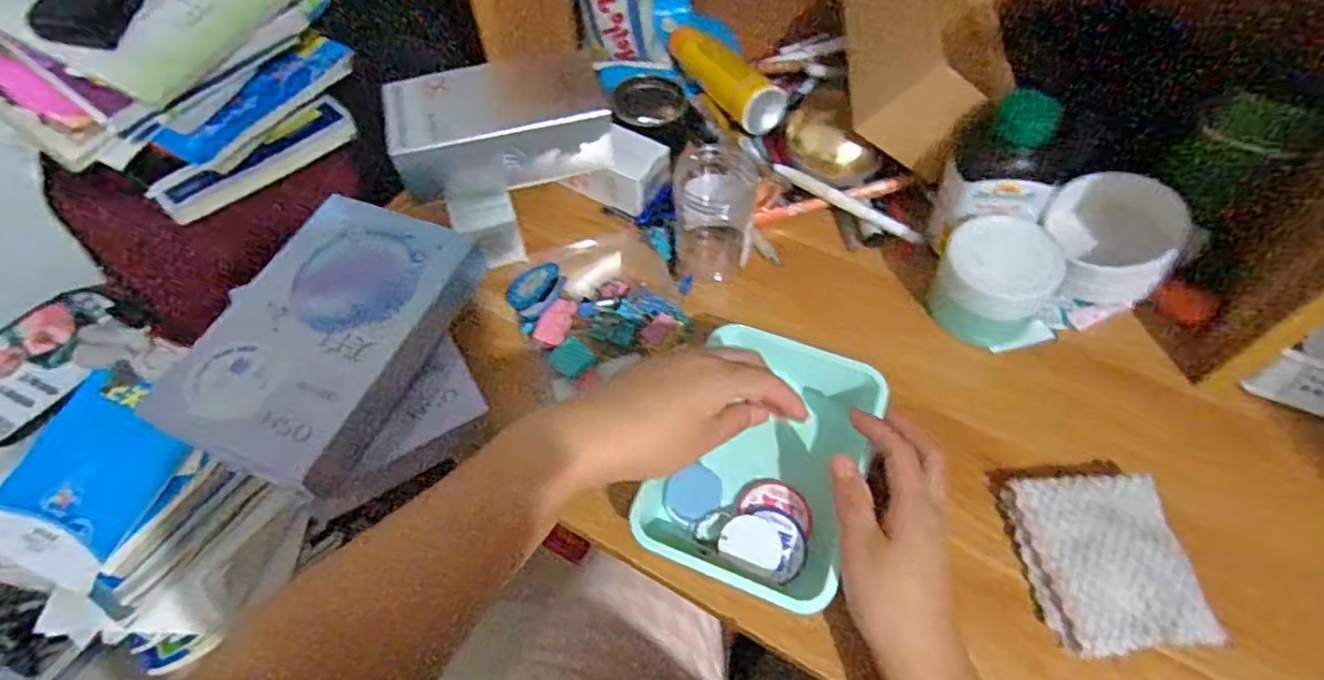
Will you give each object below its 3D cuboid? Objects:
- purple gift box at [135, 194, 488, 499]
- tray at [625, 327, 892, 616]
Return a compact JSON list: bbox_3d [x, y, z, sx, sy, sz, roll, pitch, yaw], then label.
[{"bbox_3d":[-0.232,-0.003,0.457,0.142,0.042,0.203,17,59,13],"label":"purple gift box"},{"bbox_3d":[0.069,0.077,0.441,0.125,0.053,0.181,20,60,15],"label":"tray"}]

